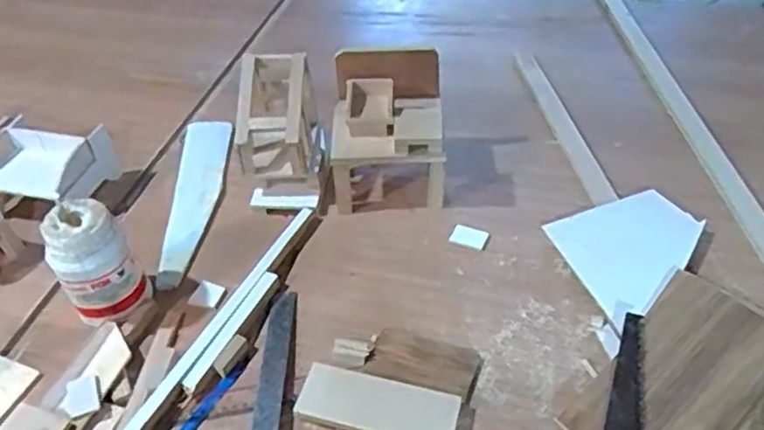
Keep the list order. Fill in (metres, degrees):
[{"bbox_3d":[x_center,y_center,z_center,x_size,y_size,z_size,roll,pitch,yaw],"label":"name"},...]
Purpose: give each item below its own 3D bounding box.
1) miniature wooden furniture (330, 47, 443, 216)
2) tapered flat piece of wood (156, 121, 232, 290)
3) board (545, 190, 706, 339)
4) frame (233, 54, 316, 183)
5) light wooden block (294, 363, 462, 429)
[{"bbox_3d":[0.007,-0.103,0.811,0.130,0.141,0.125,-2,45,3],"label":"miniature wooden furniture"},{"bbox_3d":[-0.240,-0.032,0.868,0.067,0.010,0.304,-6,44,-2],"label":"tapered flat piece of wood"},{"bbox_3d":[0.286,0.039,0.739,0.154,0.015,0.154,-15,45,-11],"label":"board"},{"bbox_3d":[-0.130,-0.106,0.829,0.083,0.137,0.111,-2,44,2],"label":"frame"},{"bbox_3d":[-0.004,0.180,0.622,0.148,0.011,0.061,11,46,15],"label":"light wooden block"}]

